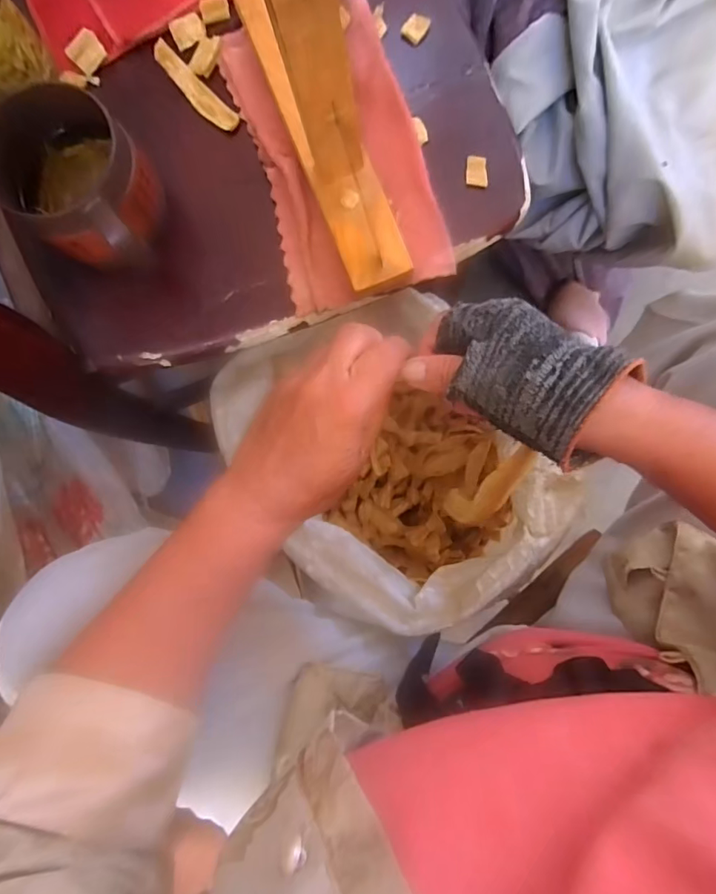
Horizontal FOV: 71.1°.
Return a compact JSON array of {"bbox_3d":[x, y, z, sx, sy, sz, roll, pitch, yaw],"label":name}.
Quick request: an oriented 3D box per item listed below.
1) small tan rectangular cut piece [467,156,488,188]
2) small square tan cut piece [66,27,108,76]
[{"bbox_3d":[0.090,-0.208,0.378,0.016,0.005,0.021,2,83,3],"label":"small tan rectangular cut piece"},{"bbox_3d":[-0.218,-0.317,0.402,0.022,0.011,0.026,45,87,7],"label":"small square tan cut piece"}]

